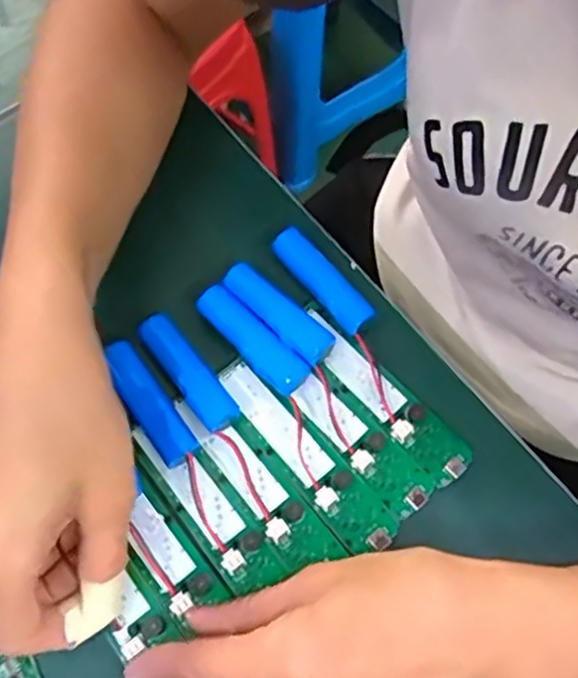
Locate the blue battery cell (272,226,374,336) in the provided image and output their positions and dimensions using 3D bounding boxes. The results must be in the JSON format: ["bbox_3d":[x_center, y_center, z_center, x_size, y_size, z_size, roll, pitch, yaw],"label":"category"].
[{"bbox_3d":[0.017,-0.031,0.370,0.015,0.015,0.066,-36,70,-17],"label":"blue battery cell"}]

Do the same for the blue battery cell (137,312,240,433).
[{"bbox_3d":[-0.050,0.017,0.346,0.018,0.013,0.067,-35,70,-17],"label":"blue battery cell"}]

